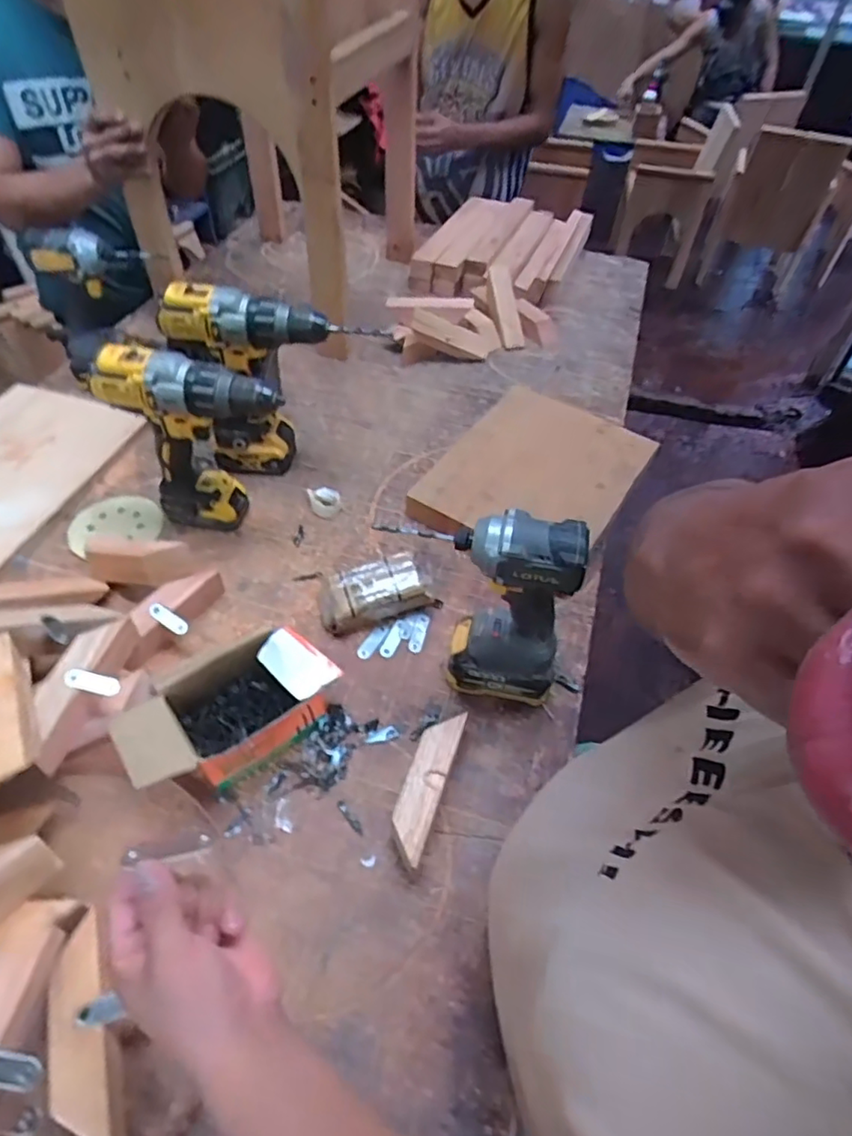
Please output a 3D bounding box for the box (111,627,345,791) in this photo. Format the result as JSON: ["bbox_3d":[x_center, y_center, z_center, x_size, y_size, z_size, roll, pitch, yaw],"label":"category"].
[{"bbox_3d":[-0.199,0.147,0.620,0.199,0.074,0.107,-31,58,-26],"label":"box"}]

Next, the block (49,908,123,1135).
[{"bbox_3d":[-0.259,0.348,0.454,0.042,0.024,0.154,-19,52,-19],"label":"block"}]

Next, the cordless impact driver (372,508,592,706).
[{"bbox_3d":[0.052,0.040,0.617,0.194,0.238,0.064,11,50,6],"label":"cordless impact driver"}]

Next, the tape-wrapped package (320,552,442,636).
[{"bbox_3d":[-0.059,0.031,0.740,0.146,0.051,0.067,-12,52,-13],"label":"tape-wrapped package"}]

